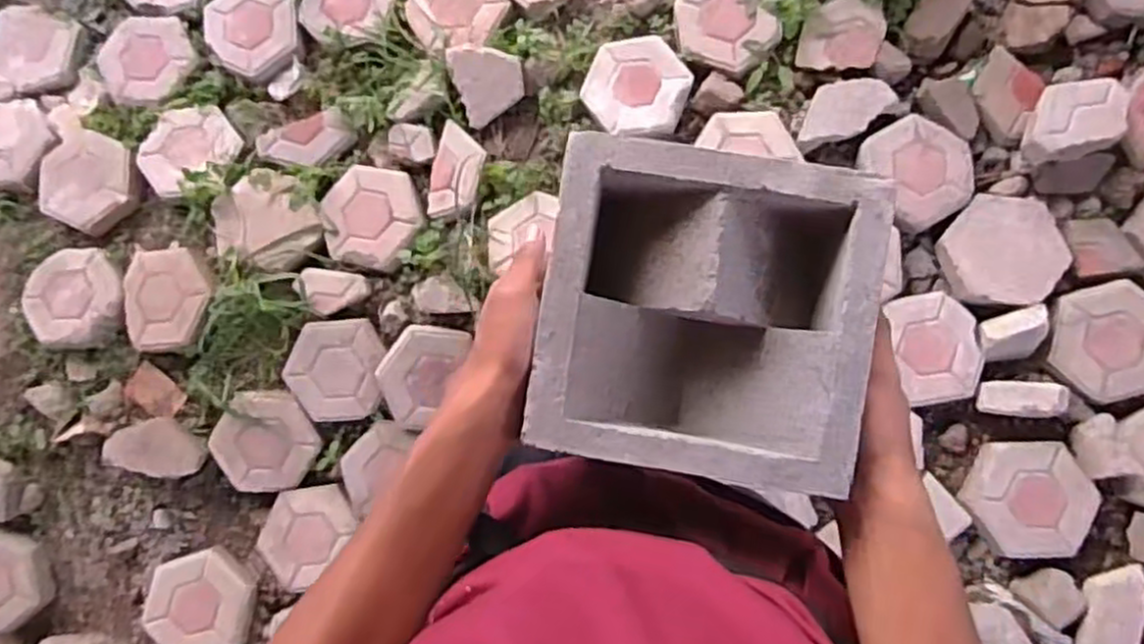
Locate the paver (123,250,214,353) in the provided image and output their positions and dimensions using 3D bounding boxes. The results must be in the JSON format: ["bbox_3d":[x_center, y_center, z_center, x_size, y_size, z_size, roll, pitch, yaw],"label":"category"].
[{"bbox_3d":[-0.811,-0.043,1.516,0.187,0.055,0.210,-1,85,6],"label":"paver"}]

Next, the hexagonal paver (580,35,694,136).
[{"bbox_3d":[0.129,-0.468,1.509,0.199,0.042,0.193,21,88,8],"label":"hexagonal paver"}]

